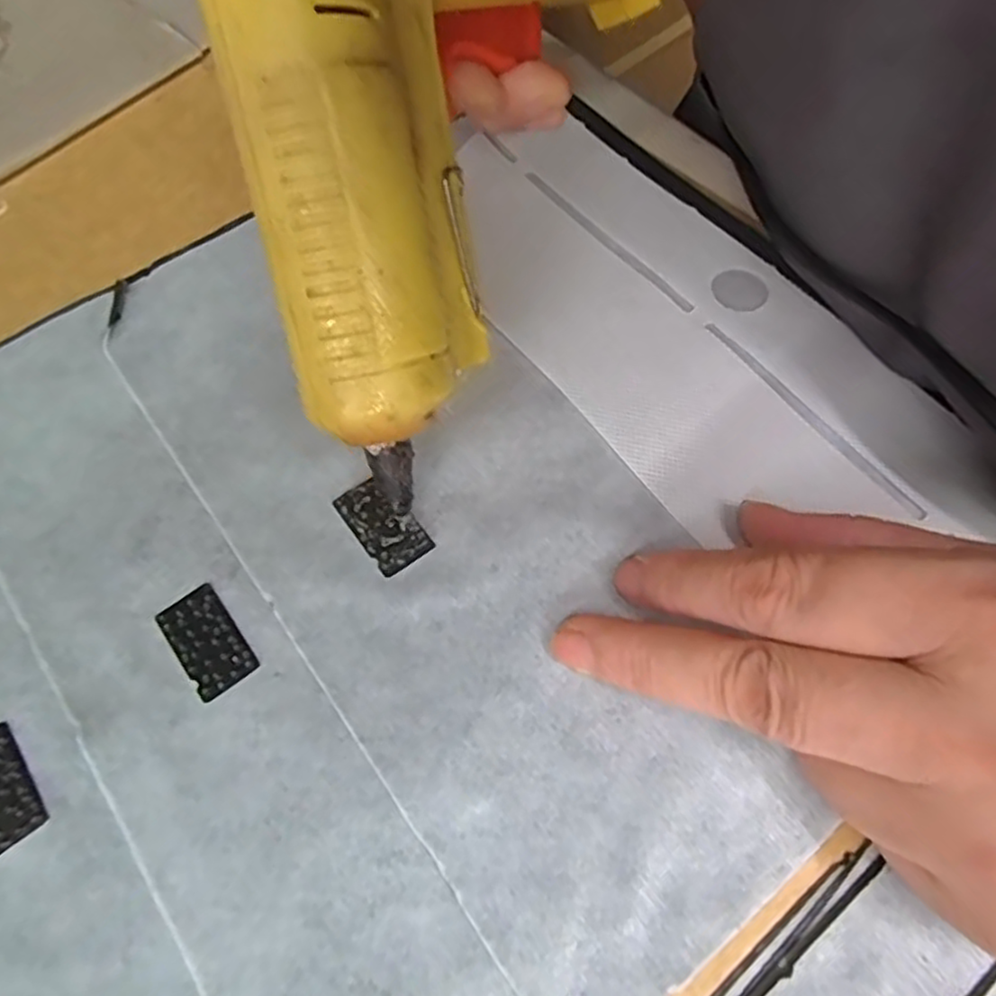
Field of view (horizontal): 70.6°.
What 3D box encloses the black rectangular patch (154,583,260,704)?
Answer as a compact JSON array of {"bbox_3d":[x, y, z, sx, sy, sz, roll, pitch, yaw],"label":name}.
[{"bbox_3d":[-0.076,0.037,0.182,0.016,0.004,0.029,-36,68,-16],"label":"black rectangular patch"}]

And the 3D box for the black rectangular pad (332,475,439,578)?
[{"bbox_3d":[-0.032,0.007,0.194,0.016,0.004,0.029,-35,68,-15],"label":"black rectangular pad"}]

